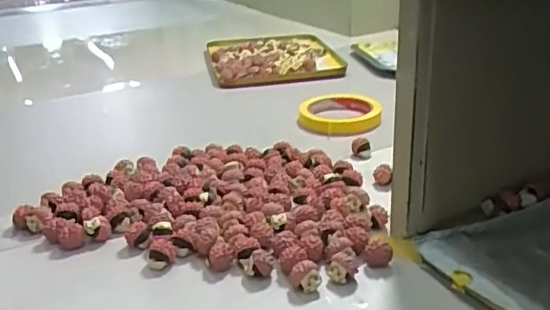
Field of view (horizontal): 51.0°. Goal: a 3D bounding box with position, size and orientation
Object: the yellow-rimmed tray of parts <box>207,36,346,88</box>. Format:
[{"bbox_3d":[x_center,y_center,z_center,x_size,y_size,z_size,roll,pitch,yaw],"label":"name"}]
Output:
[{"bbox_3d":[-0.001,-0.158,0.932,0.200,0.030,0.210,-8,24,-5],"label":"yellow-rimmed tray of parts"}]

